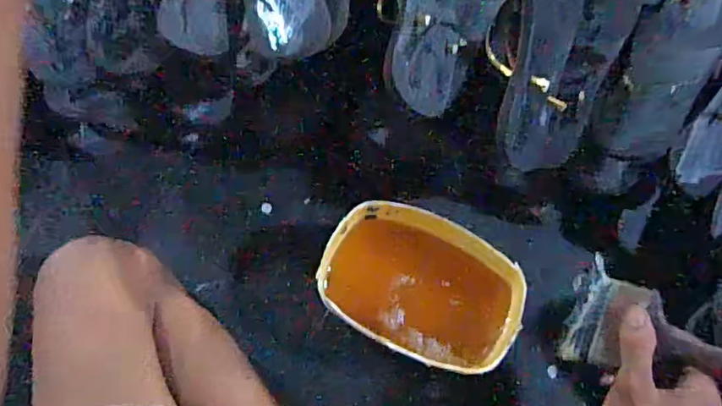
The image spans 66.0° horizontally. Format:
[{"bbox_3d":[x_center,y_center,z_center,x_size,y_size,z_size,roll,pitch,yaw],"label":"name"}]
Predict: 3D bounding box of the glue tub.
[{"bbox_3d":[0.059,0.081,0.550,0.195,0.051,0.133,26,77,5],"label":"glue tub"}]

